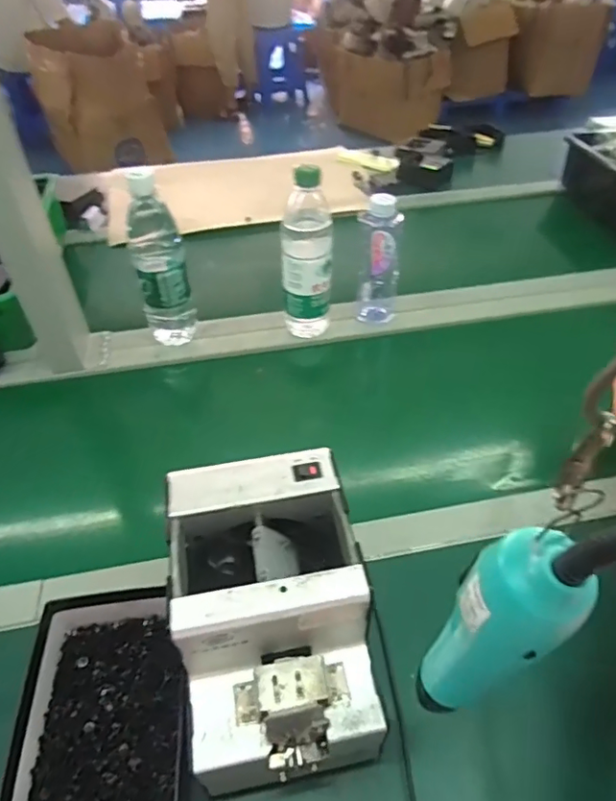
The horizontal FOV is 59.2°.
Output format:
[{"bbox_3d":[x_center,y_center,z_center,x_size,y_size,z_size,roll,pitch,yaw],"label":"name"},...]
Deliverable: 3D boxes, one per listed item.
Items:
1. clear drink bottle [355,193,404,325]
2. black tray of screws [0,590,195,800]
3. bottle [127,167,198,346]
[{"bbox_3d":[0.095,-0.182,0.735,0.055,0.181,0.055,8,45,10],"label":"clear drink bottle"},{"bbox_3d":[-0.147,0.224,0.403,0.109,0.041,0.173,-7,45,-5],"label":"black tray of screws"},{"bbox_3d":[-0.187,-0.166,0.685,0.064,0.220,0.065,-14,46,-13],"label":"bottle"}]

